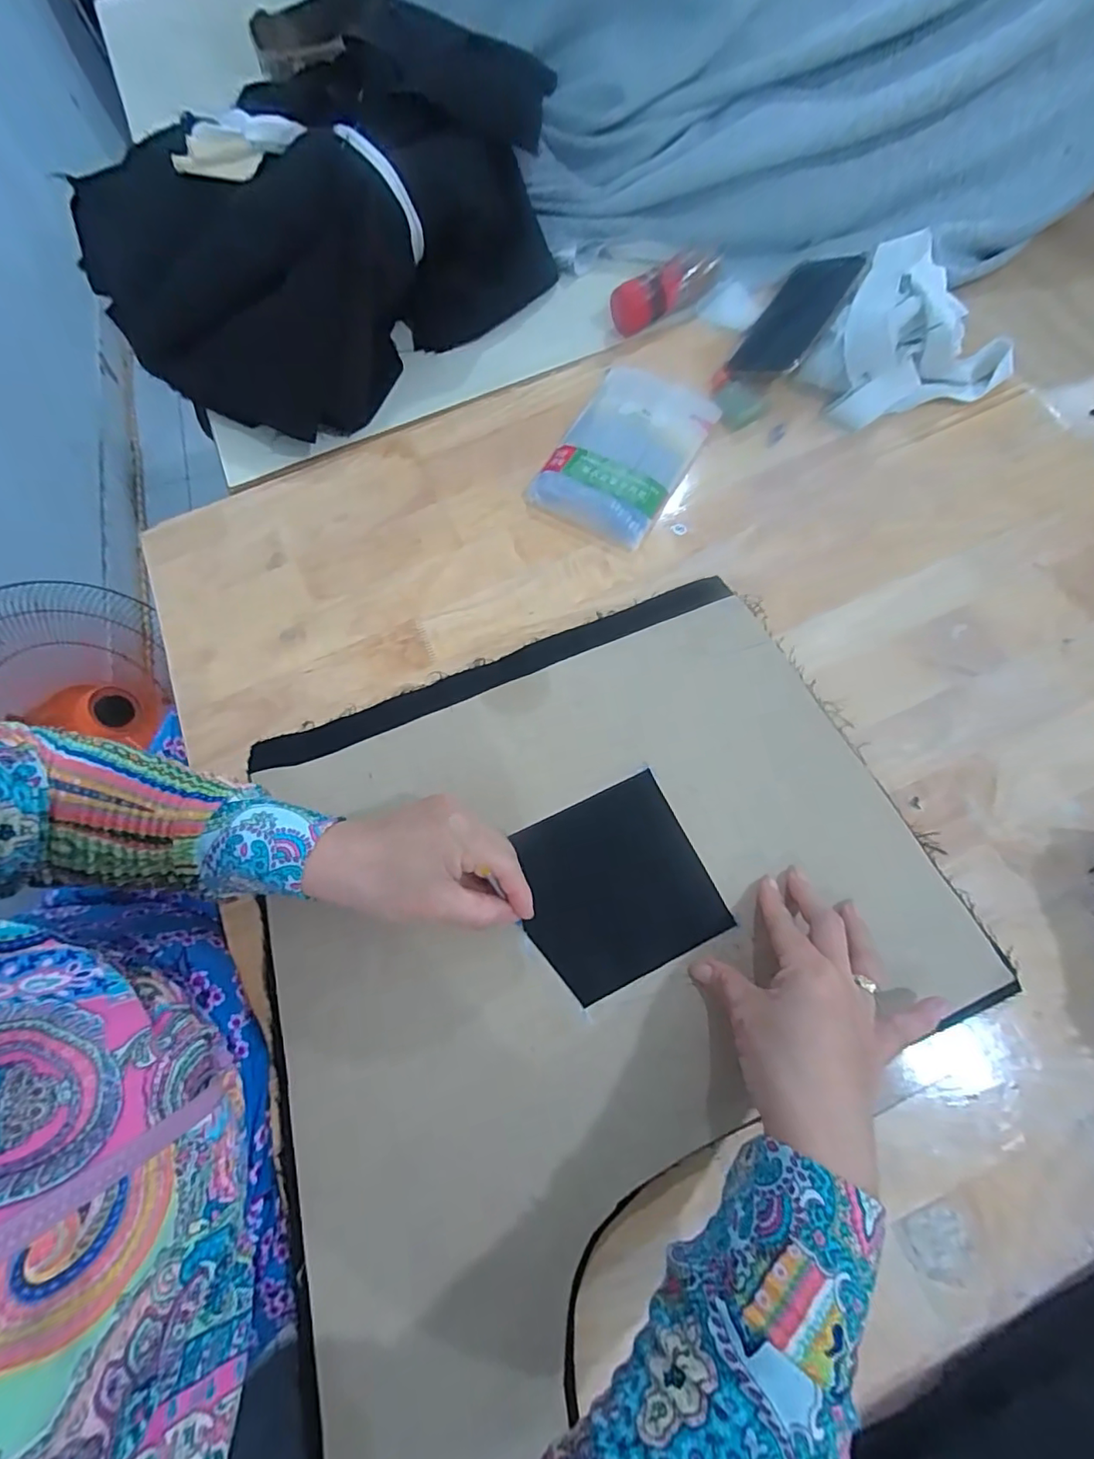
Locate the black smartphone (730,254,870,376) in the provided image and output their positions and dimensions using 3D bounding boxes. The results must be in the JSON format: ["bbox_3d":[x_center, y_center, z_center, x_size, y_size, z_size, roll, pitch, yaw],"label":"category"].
[{"bbox_3d":[0.228,-0.378,0.501,0.073,0.010,0.120,30,91,30],"label":"black smartphone"}]

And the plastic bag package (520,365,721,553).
[{"bbox_3d":[0.072,-0.254,0.491,0.116,0.021,0.180,29,73,12],"label":"plastic bag package"}]

